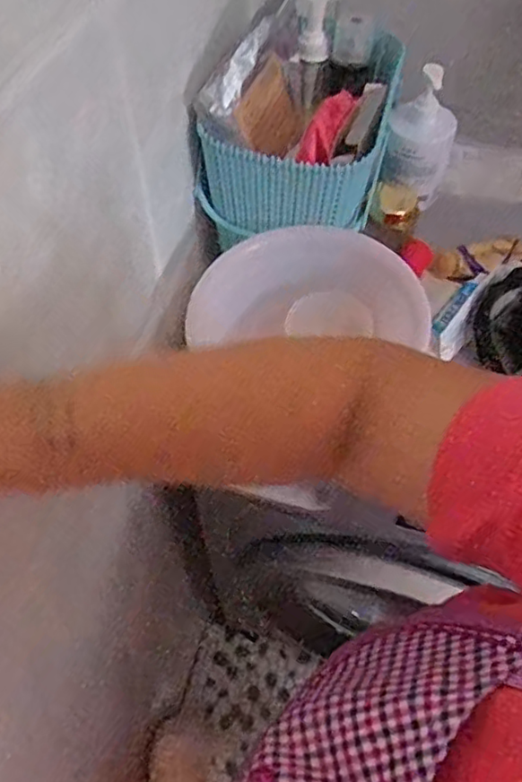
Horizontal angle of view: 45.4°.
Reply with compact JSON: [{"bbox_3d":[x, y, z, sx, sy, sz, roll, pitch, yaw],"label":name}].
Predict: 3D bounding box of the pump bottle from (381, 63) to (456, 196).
[{"bbox_3d":[0.195,-0.315,0.760,0.075,0.150,0.063,17,57,12],"label":"pump bottle"}]

